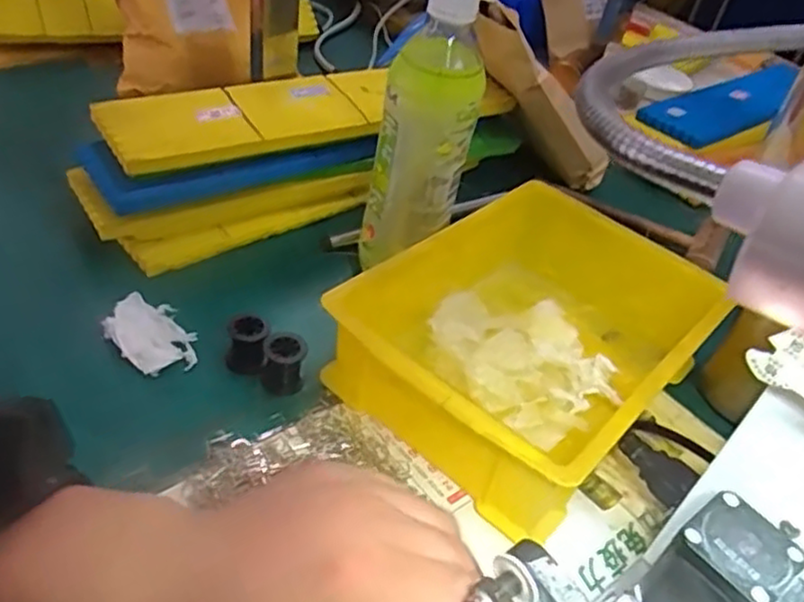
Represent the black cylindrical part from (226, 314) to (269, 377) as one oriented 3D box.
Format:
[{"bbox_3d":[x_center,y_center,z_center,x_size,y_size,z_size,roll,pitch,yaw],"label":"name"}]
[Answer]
[{"bbox_3d":[-0.100,0.029,0.457,0.026,0.035,0.021,-4,43,-18],"label":"black cylindrical part"}]

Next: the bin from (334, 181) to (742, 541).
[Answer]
[{"bbox_3d":[0.083,0.025,0.473,0.177,0.099,0.226,35,45,26],"label":"bin"}]

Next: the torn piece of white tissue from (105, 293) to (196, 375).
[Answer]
[{"bbox_3d":[-0.162,0.021,0.462,0.046,0.017,0.061,-28,54,-37],"label":"torn piece of white tissue"}]

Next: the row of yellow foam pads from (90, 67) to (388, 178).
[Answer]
[{"bbox_3d":[-0.108,-0.147,0.555,0.236,0.015,0.087,-16,54,-29],"label":"row of yellow foam pads"}]

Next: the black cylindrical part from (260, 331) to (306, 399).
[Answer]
[{"bbox_3d":[-0.076,0.042,0.456,0.029,0.036,0.025,0,42,-14],"label":"black cylindrical part"}]

